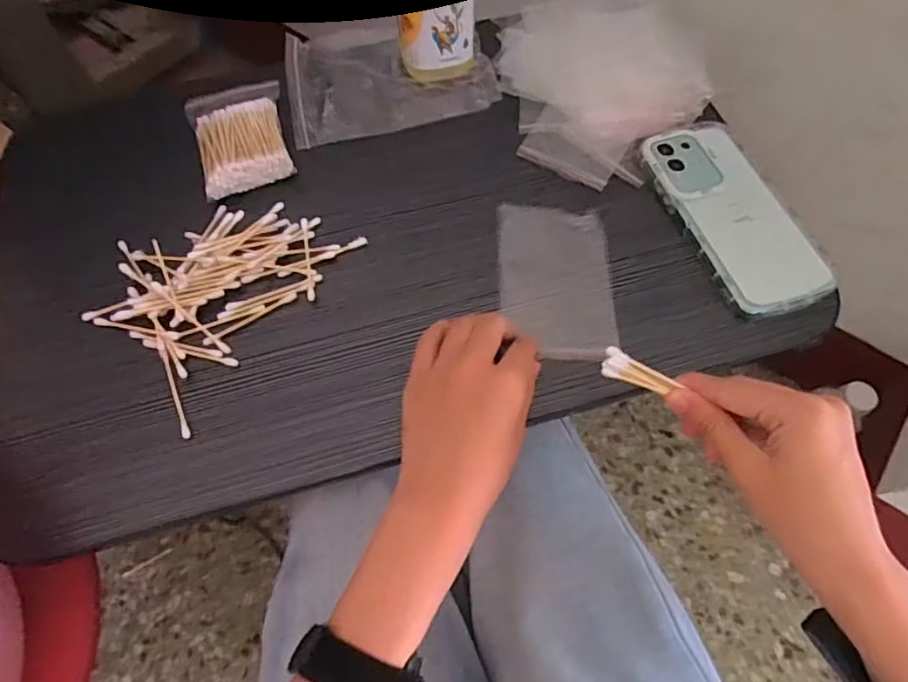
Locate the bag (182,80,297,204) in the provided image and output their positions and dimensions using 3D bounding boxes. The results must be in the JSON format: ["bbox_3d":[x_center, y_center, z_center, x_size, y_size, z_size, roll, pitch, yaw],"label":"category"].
[{"bbox_3d":[-0.175,-0.172,0.465,0.073,0.023,0.114,-19,65,-8],"label":"bag"}]

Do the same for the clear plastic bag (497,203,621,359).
[{"bbox_3d":[0.073,-0.045,0.405,0.078,0.009,0.118,-1,64,1],"label":"clear plastic bag"}]

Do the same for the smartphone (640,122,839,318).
[{"bbox_3d":[0.207,-0.097,0.423,0.076,0.012,0.168,-18,65,-7],"label":"smartphone"}]

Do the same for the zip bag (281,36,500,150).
[{"bbox_3d":[-0.058,-0.235,0.503,0.175,0.008,0.122,-12,67,-3],"label":"zip bag"}]

